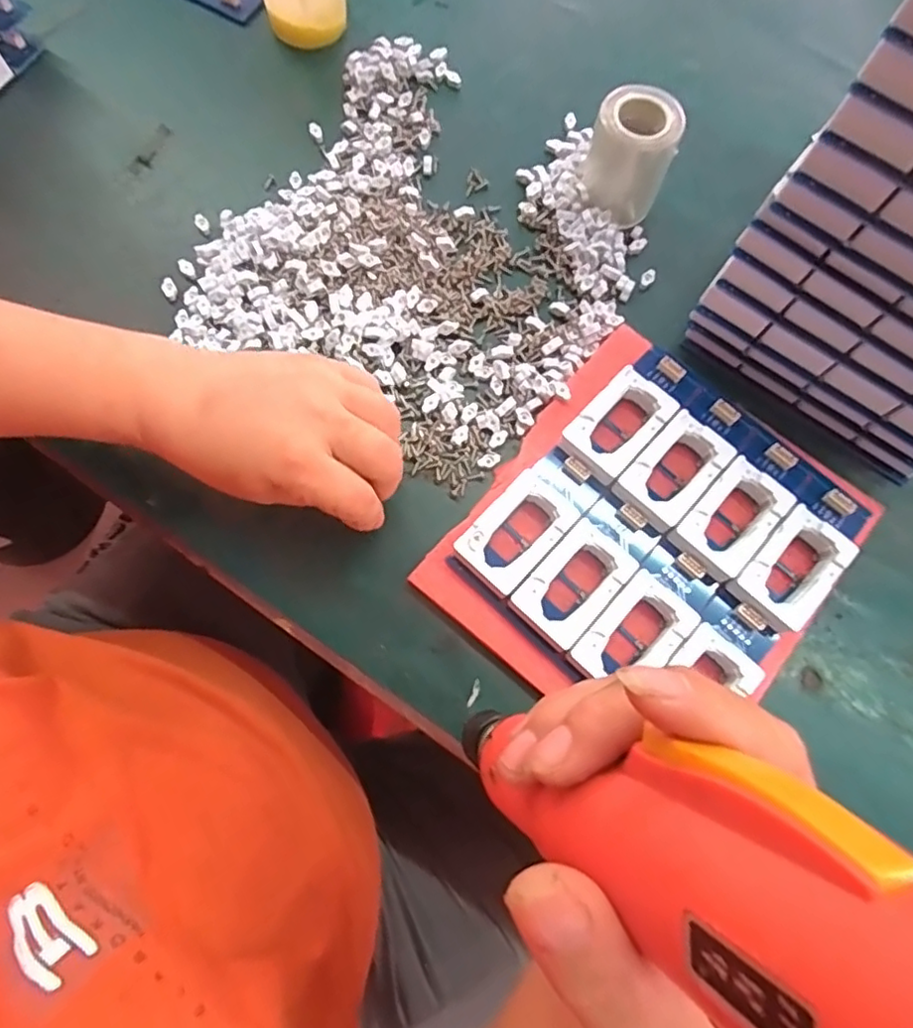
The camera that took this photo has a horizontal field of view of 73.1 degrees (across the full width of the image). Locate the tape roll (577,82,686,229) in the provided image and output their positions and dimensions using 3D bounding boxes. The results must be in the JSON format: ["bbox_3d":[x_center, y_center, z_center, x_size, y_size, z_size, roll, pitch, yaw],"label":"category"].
[{"bbox_3d":[0.111,-0.231,0.405,0.052,0.068,0.054,0,75,-2],"label":"tape roll"}]

